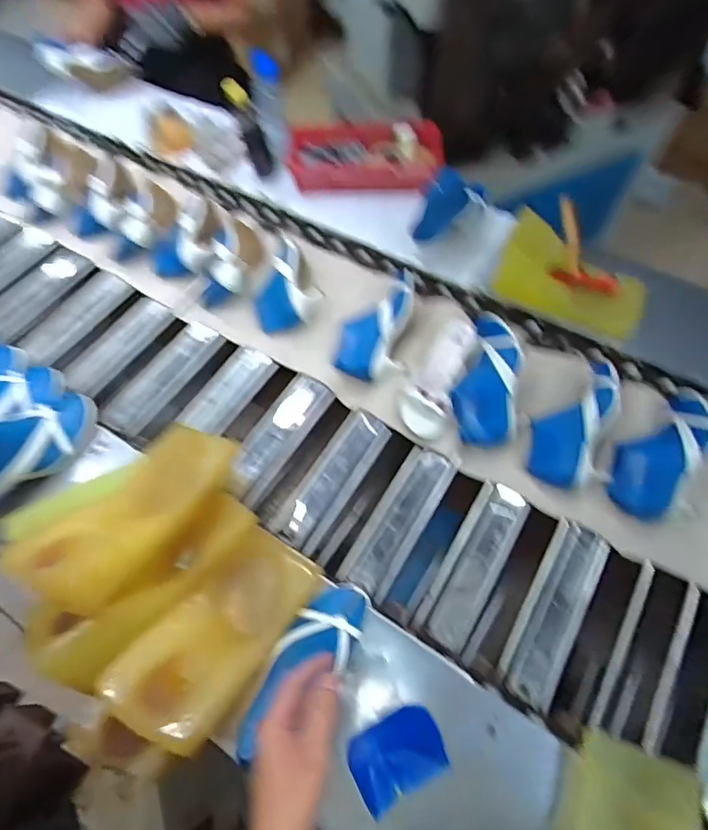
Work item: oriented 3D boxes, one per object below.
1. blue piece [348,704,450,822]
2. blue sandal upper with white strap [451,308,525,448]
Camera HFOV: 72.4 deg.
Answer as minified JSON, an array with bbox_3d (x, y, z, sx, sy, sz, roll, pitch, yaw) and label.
[{"bbox_3d":[0.055,0.422,0.603,0.114,0.006,0.085,-24,77,-18],"label":"blue piece"},{"bbox_3d":[0.235,-0.068,0.849,0.106,0.084,0.244,9,79,8],"label":"blue sandal upper with white strap"}]

